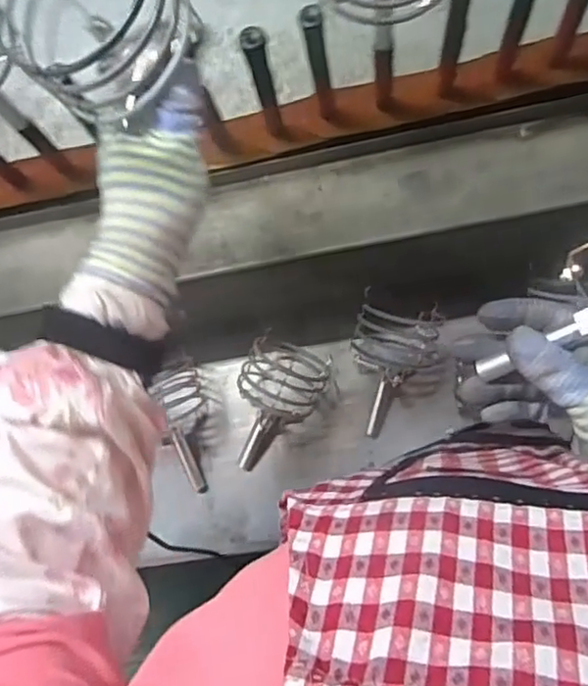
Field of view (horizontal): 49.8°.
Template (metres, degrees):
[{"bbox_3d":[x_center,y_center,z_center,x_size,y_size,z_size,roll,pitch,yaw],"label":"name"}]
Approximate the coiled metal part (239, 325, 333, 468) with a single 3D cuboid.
[{"bbox_3d":[-0.026,0.073,0.712,0.087,0.064,0.149,23,88,8],"label":"coiled metal part"}]

